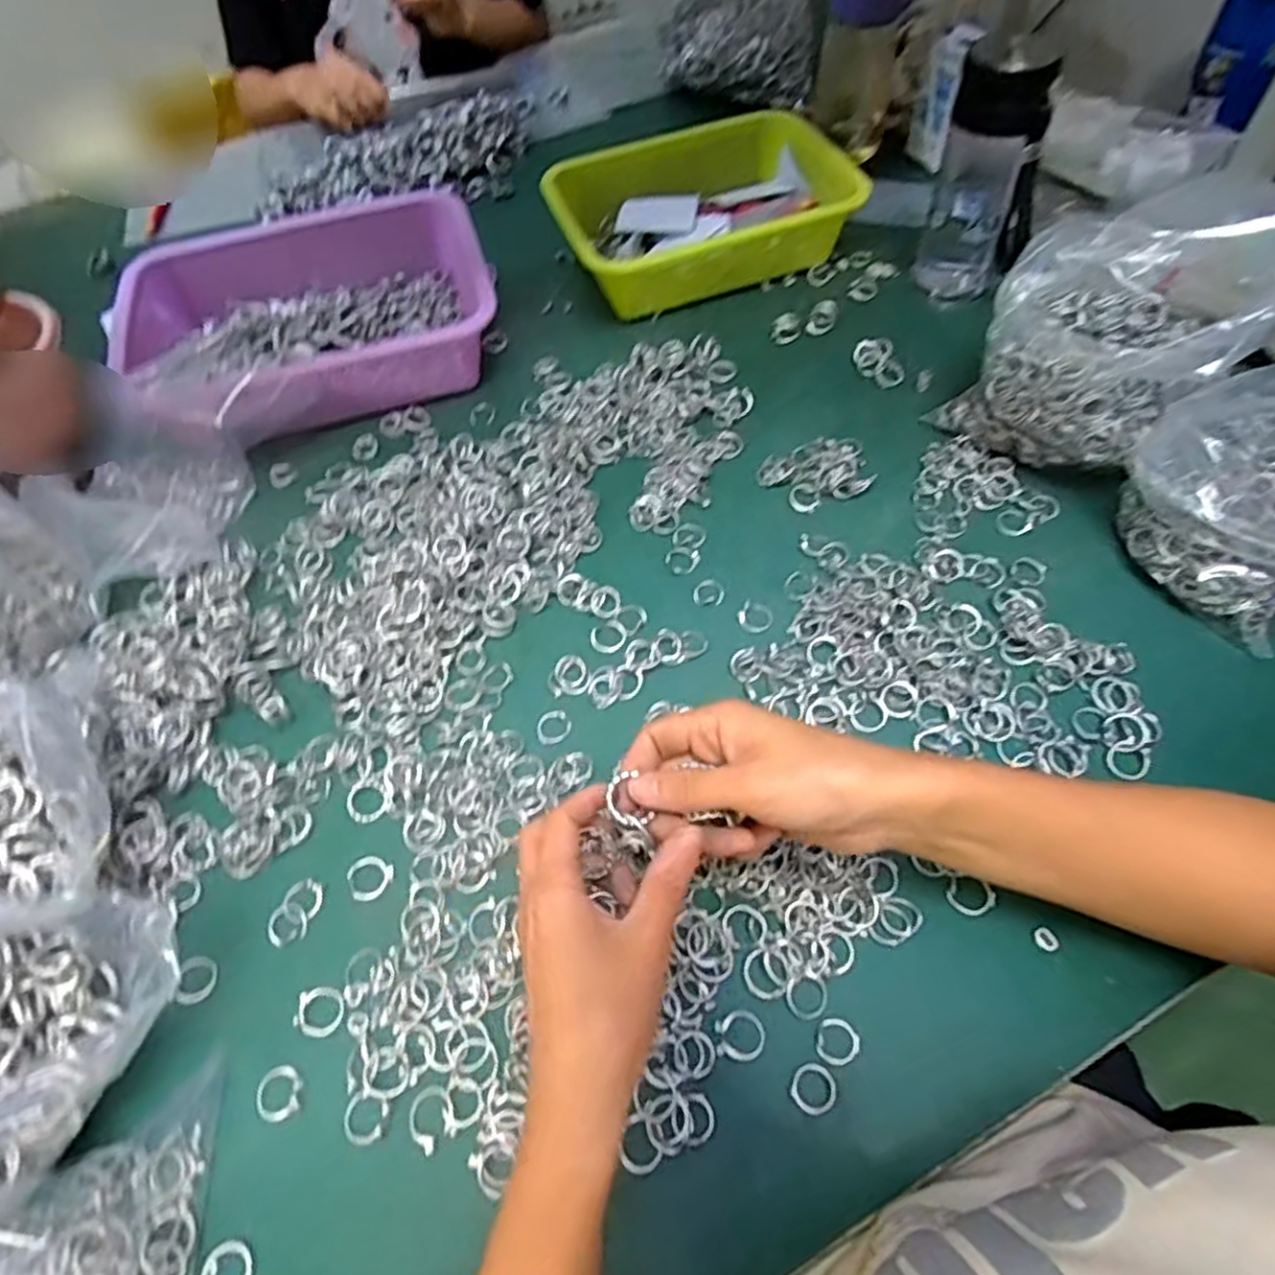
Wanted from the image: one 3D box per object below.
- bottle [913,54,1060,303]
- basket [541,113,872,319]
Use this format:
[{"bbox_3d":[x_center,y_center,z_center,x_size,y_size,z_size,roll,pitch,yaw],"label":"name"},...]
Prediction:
[{"bbox_3d":[0.297,-0.392,0.623,0.083,0.180,0.094,16,61,14],"label":"bottle"},{"bbox_3d":[0.053,-0.407,0.708,0.258,0.077,0.167,-19,59,-7],"label":"basket"}]

